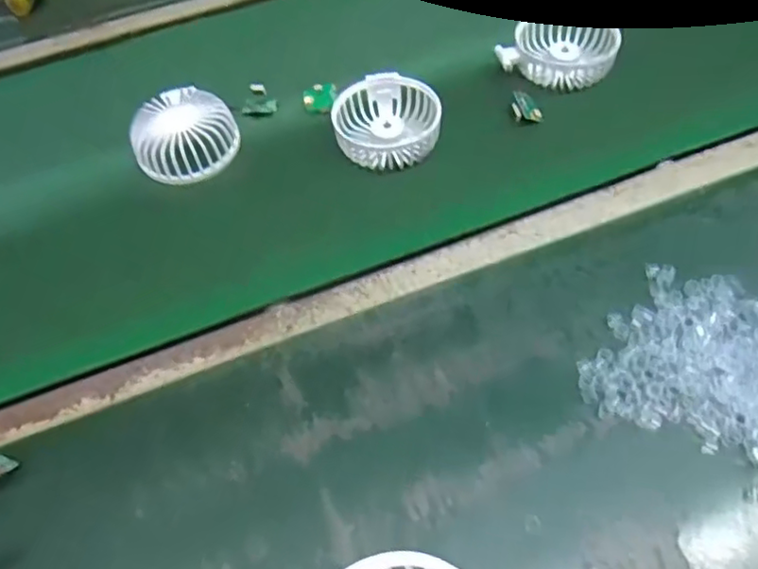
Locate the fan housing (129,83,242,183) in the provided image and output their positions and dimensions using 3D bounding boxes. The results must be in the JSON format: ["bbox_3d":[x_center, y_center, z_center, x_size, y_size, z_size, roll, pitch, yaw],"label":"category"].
[{"bbox_3d":[-0.166,-0.130,0.549,0.085,0.038,0.080,-24,55,-12],"label":"fan housing"}]

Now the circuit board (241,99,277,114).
[{"bbox_3d":[-0.110,-0.164,0.593,0.032,0.004,0.015,-6,53,0],"label":"circuit board"}]

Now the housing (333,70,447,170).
[{"bbox_3d":[0.008,-0.139,0.545,0.086,0.025,0.093,-2,53,3],"label":"housing"}]

